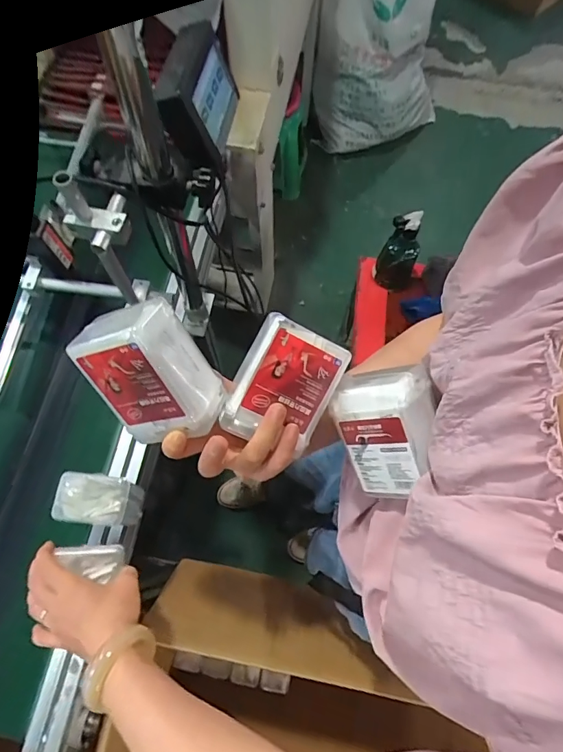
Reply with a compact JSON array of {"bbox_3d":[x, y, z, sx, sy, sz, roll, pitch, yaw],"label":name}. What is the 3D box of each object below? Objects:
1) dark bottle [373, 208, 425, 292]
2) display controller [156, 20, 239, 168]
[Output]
[{"bbox_3d":[0.233,-0.236,0.841,0.083,0.196,0.052,22,70,8],"label":"dark bottle"},{"bbox_3d":[-0.098,-0.319,0.492,0.048,0.107,0.147,1,75,25],"label":"display controller"}]

